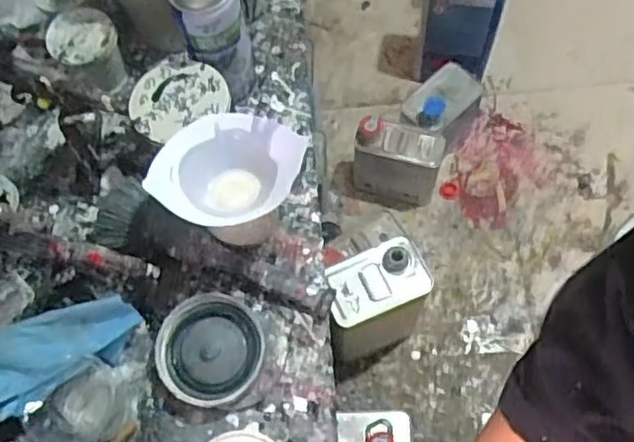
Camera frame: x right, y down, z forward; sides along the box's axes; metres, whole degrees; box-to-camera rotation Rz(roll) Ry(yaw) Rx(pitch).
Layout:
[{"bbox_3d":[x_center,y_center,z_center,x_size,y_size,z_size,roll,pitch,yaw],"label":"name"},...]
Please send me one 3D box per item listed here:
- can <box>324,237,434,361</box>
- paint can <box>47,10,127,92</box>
[{"bbox_3d":[0.106,0.152,1.174,0.169,0.301,0.112,-21,67,-6],"label":"can"},{"bbox_3d":[-0.245,-0.179,0.719,0.069,0.070,0.075,-1,66,2],"label":"paint can"}]

